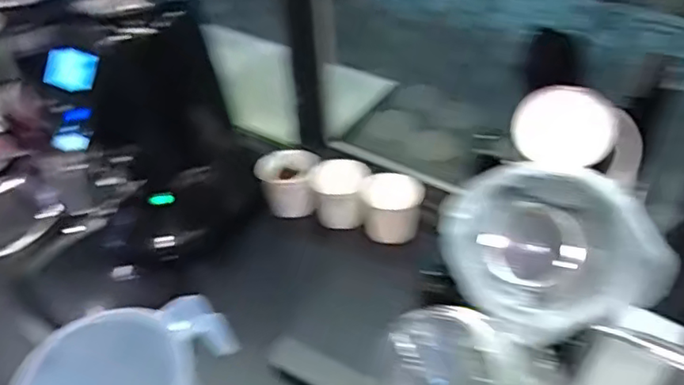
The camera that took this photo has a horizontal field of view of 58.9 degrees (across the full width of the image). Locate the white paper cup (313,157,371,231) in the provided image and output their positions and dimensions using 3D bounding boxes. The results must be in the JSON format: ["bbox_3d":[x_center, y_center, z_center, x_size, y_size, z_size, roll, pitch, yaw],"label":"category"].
[{"bbox_3d":[0.000,0.003,0.851,0.072,0.083,0.059,3,44,7],"label":"white paper cup"}]

